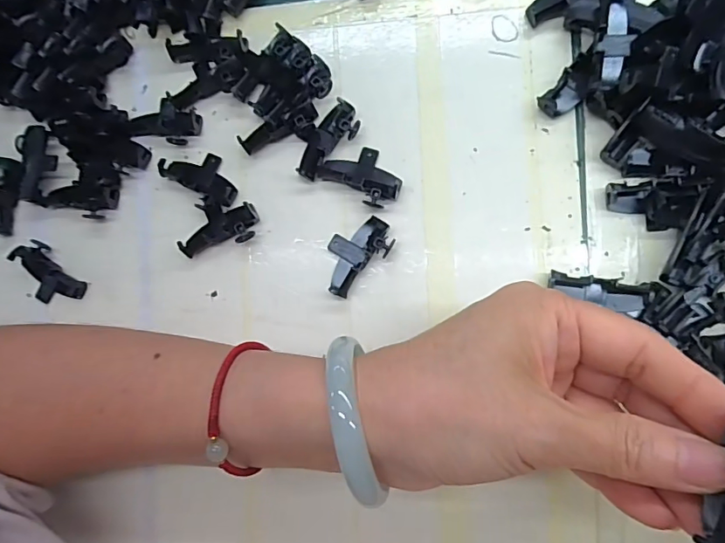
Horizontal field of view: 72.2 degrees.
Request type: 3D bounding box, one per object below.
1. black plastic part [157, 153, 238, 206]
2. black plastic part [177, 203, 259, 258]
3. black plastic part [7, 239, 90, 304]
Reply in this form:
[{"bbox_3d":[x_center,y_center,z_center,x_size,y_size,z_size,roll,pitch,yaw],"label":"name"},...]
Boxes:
[{"bbox_3d":[-0.083,-0.051,0.255,0.041,0.013,0.021,25,90,10],"label":"black plastic part"},{"bbox_3d":[-0.072,-0.023,0.252,0.040,0.012,0.024,-12,84,8],"label":"black plastic part"},{"bbox_3d":[-0.169,0.004,0.264,0.040,0.011,0.024,43,93,10],"label":"black plastic part"}]

